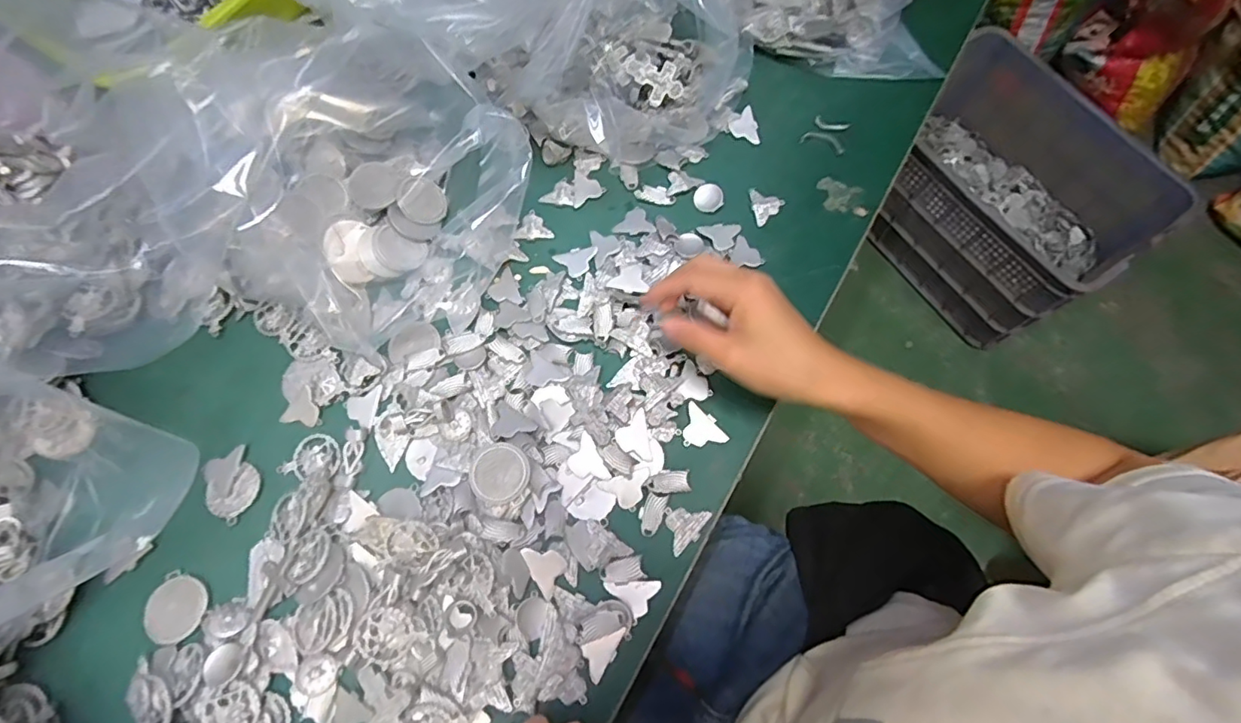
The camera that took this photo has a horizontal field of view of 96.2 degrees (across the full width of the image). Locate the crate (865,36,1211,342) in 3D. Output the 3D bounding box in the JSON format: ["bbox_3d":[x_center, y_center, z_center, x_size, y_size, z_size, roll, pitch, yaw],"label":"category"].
[{"bbox_3d":[0.785,-0.340,1.177,0.405,0.277,0.514,-38,76,-12],"label":"crate"}]

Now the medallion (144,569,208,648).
[{"bbox_3d":[-0.289,0.160,0.360,0.040,0.004,0.038,0,71,-1],"label":"medallion"}]

